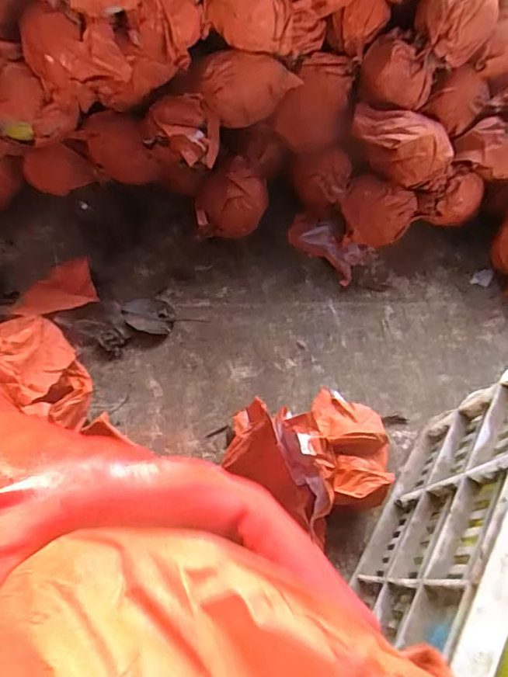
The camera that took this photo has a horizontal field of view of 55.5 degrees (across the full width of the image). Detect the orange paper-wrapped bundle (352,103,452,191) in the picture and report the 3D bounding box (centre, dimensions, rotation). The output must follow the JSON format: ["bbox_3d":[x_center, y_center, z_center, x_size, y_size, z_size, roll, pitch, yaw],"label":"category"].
[{"bbox_3d":[0.180,-0.239,0.591,0.127,0.057,0.073,16,66,4],"label":"orange paper-wrapped bundle"}]

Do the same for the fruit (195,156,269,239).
[{"bbox_3d":[-0.032,-0.175,0.624,0.090,0.095,0.084,-7,66,-6],"label":"fruit"}]

